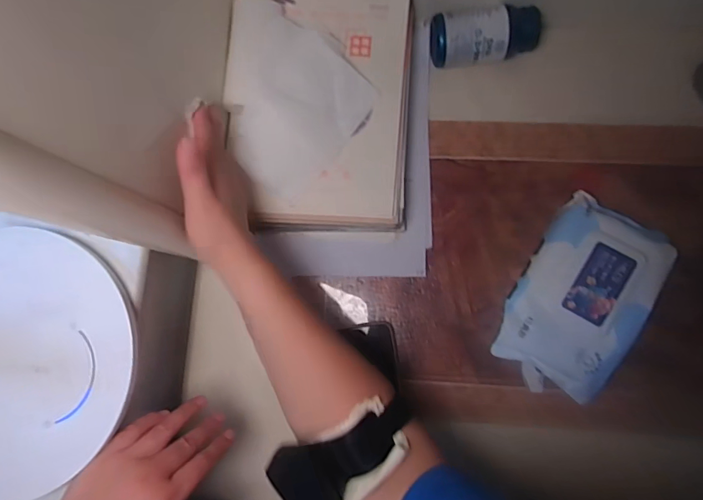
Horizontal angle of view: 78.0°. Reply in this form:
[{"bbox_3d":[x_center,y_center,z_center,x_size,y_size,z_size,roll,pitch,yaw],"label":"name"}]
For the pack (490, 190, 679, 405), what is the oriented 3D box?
[{"bbox_3d":[0.232,0.050,0.449,0.116,0.064,0.198,32,86,7],"label":"pack"}]

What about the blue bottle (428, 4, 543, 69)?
[{"bbox_3d":[0.155,-0.245,0.500,0.122,0.054,0.054,-4,83,4],"label":"blue bottle"}]

